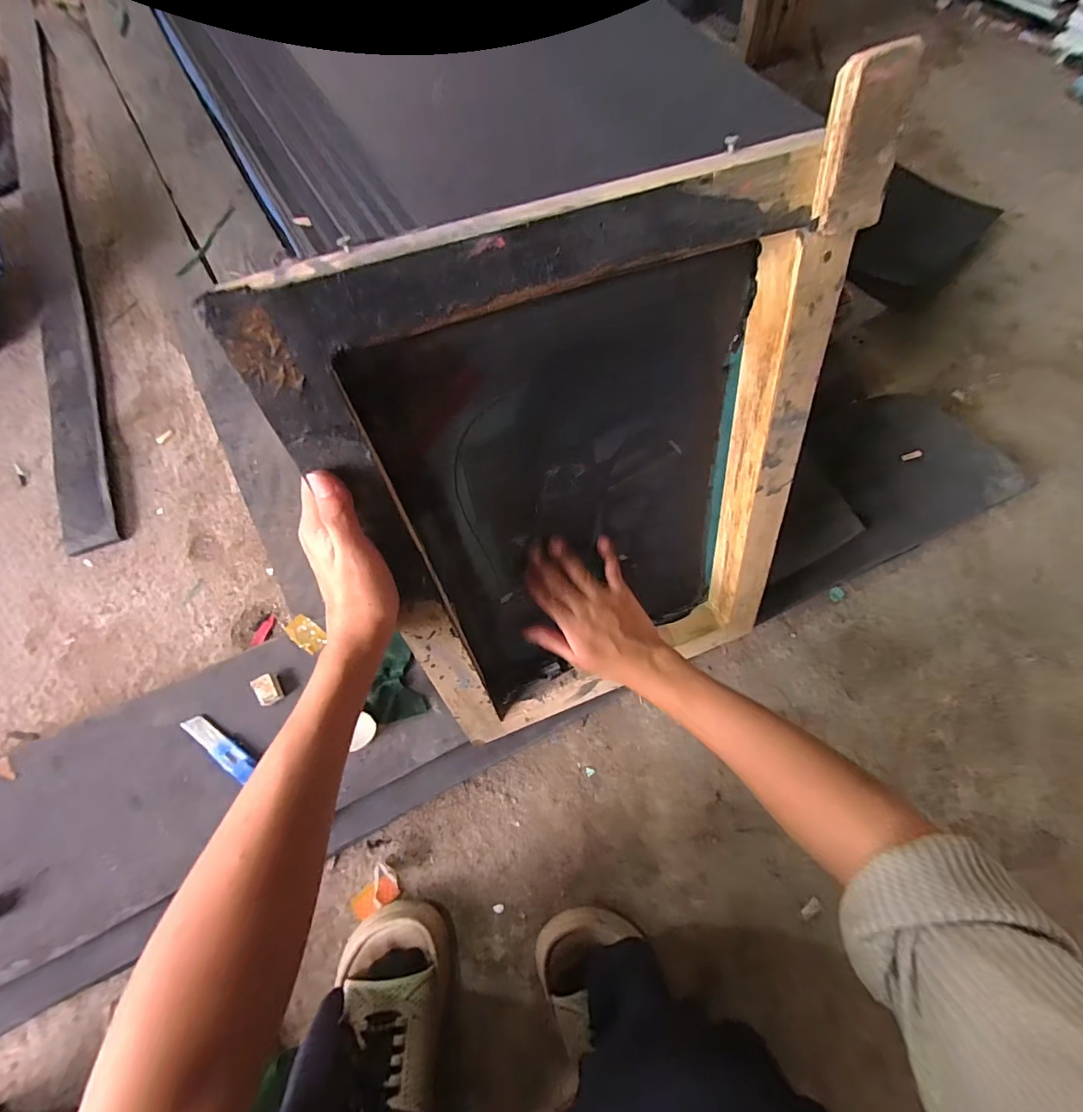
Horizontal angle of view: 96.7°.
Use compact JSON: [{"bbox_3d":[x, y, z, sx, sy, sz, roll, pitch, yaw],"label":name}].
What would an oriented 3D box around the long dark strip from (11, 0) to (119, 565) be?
[{"bbox_3d":[-0.824,-0.568,0.799,0.072,0.014,1.262,-22,73,-9],"label":"long dark strip"}]

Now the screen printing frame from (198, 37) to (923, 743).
[{"bbox_3d":[0.041,-0.029,0.359,0.308,0.402,0.051,-21,47,-6],"label":"screen printing frame"}]

